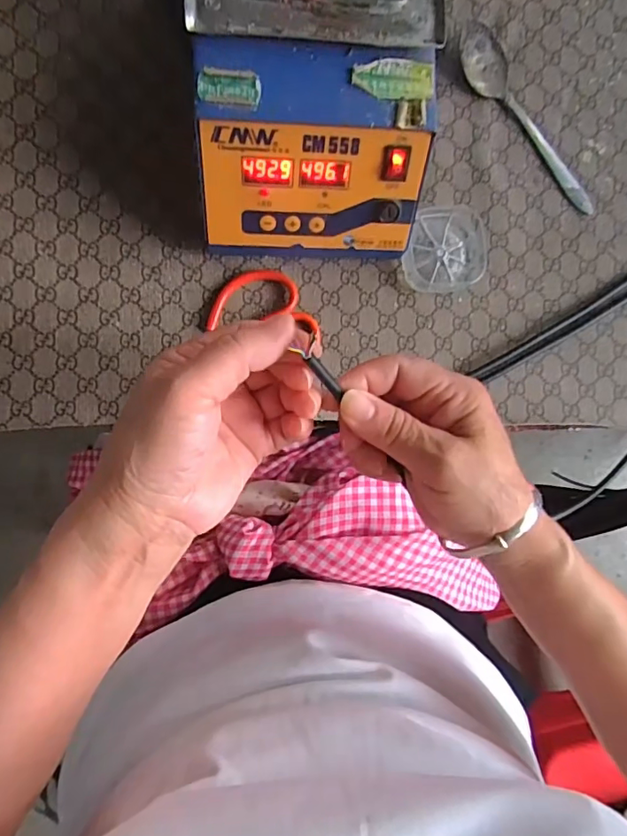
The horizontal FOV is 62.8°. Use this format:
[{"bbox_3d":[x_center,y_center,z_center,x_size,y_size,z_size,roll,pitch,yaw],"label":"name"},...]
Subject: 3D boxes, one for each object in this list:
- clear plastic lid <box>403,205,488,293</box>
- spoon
[{"bbox_3d":[0.098,-0.126,0.382,0.064,0.007,0.062,0,89,-6],"label":"clear plastic lid"},{"bbox_3d":[0.157,-0.220,0.388,0.037,0.008,0.161,-34,92,-5],"label":"spoon"}]

